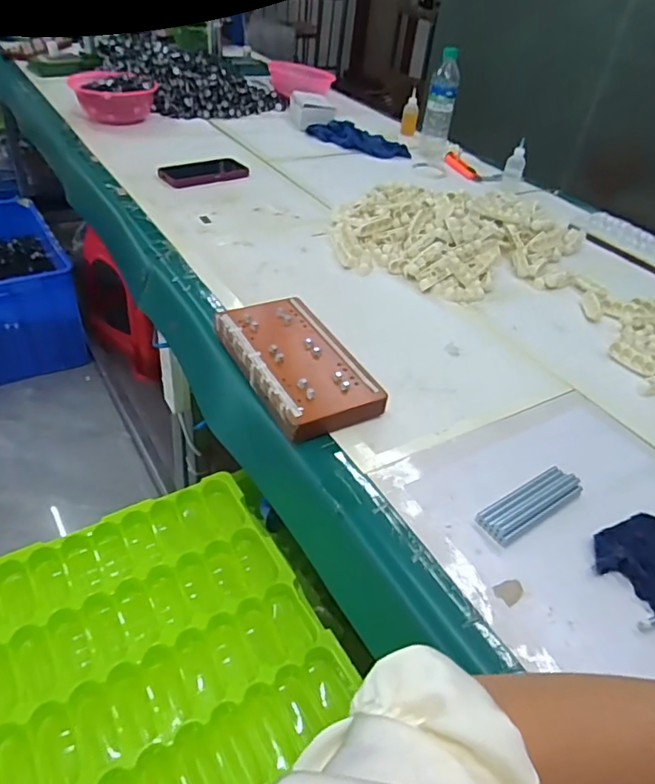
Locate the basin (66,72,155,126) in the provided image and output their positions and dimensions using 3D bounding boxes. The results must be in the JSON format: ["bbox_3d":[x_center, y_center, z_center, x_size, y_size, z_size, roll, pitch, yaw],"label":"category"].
[{"bbox_3d":[-0.515,-0.705,1.333,0.171,0.084,0.171,4,40,-4],"label":"basin"}]

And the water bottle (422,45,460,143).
[{"bbox_3d":[0.265,-0.676,1.315,0.067,0.208,0.054,11,40,4],"label":"water bottle"}]

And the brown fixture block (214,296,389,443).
[{"bbox_3d":[-0.035,-0.033,0.648,0.126,0.037,0.213,-14,44,-24],"label":"brown fixture block"}]

